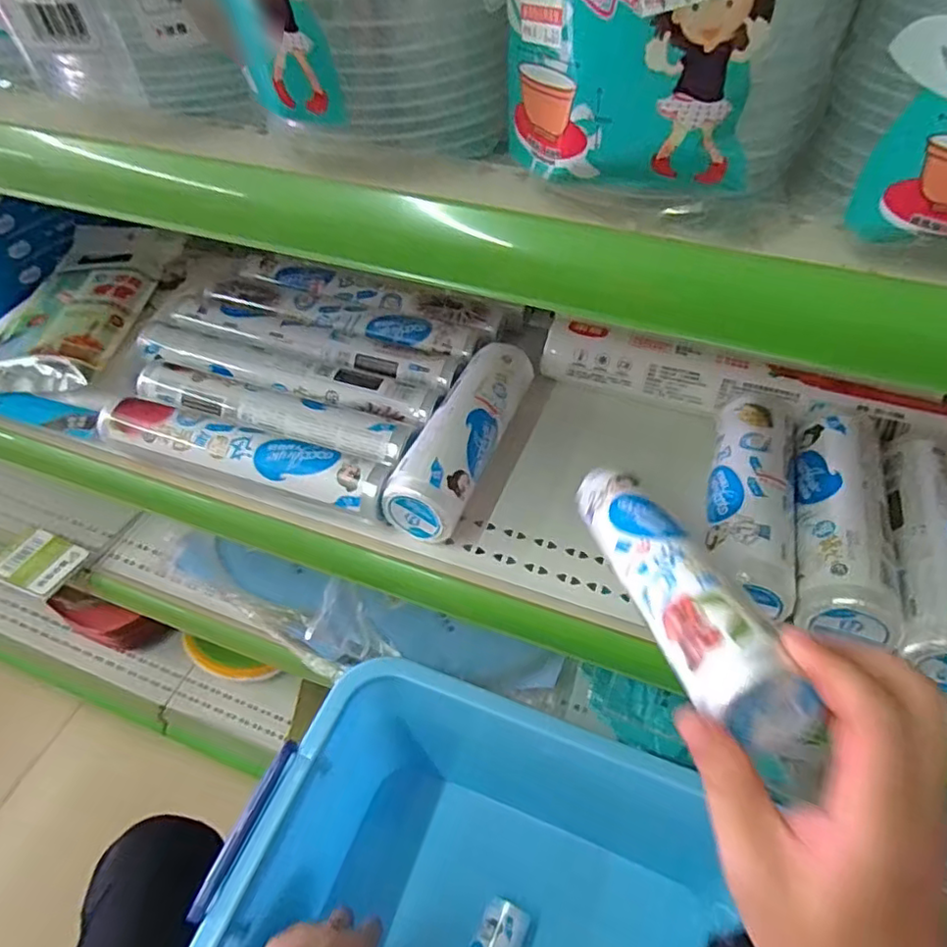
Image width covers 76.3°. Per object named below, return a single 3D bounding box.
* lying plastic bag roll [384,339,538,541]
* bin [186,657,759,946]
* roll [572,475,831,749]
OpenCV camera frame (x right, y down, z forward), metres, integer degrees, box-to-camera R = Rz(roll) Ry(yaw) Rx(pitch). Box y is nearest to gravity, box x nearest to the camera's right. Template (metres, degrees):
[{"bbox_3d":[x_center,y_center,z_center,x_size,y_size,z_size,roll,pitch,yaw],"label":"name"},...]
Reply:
[{"bbox_3d":[-0.005,-0.036,0.500,0.057,0.047,0.196,18,51,14],"label":"lying plastic bag roll"},{"bbox_3d":[0.035,0.470,0.576,0.500,0.295,0.400,17,51,14],"label":"bin"},{"bbox_3d":[0.105,0.055,0.335,0.043,0.042,0.203,-7,29,-7],"label":"roll"}]

